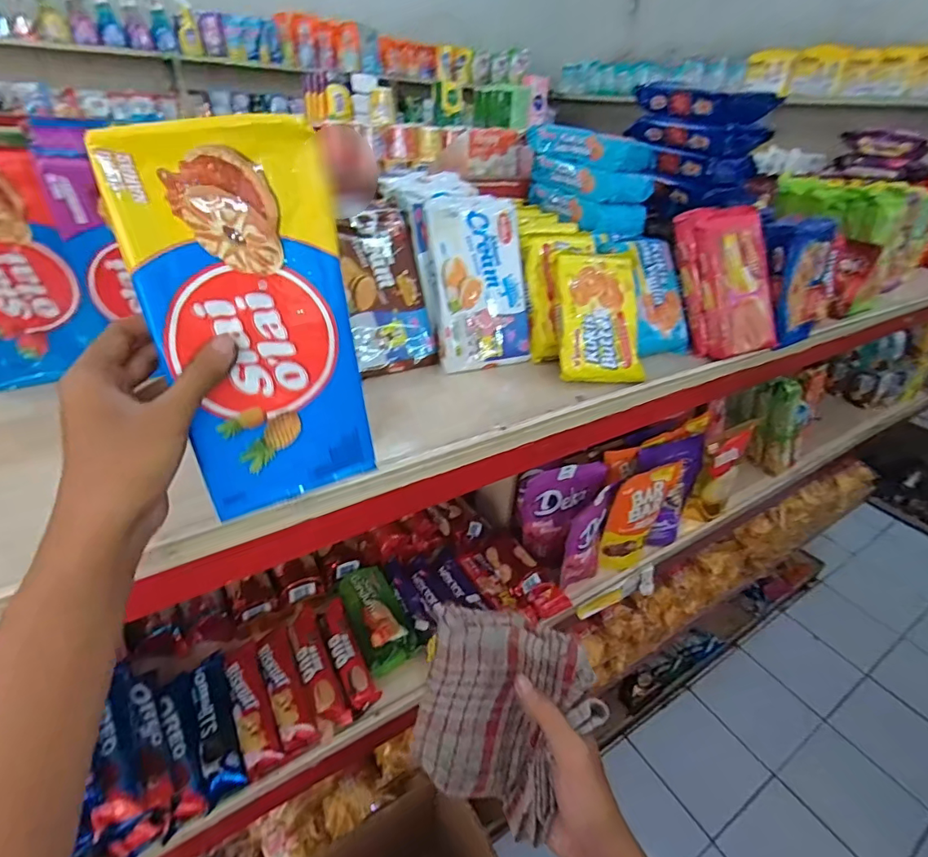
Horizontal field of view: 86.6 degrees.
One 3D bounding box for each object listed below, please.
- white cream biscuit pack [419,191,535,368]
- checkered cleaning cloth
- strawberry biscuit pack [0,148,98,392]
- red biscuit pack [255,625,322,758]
[{"bbox_3d":[0.015,-0.188,0.629,0.122,0.218,0.037,-12,10,-23],"label":"white cream biscuit pack"},{"bbox_3d":[0.029,0.212,0.366,0.120,0.135,0.055,15,-9,-1],"label":"checkered cleaning cloth"},{"bbox_3d":[-0.454,-0.153,0.490,0.106,0.215,0.031,-16,38,-28],"label":"strawberry biscuit pack"},{"bbox_3d":[-0.240,0.340,0.659,0.044,0.028,0.176,-15,38,-27],"label":"red biscuit pack"}]

